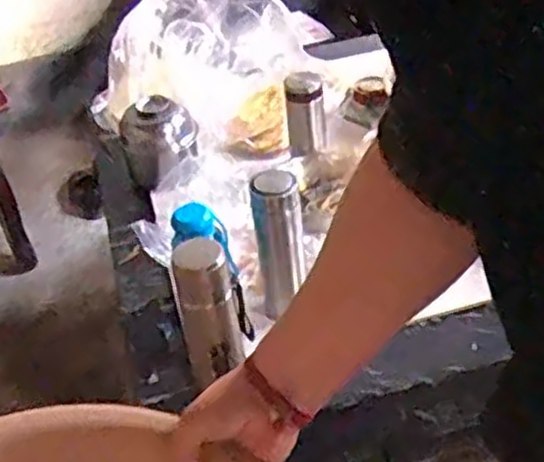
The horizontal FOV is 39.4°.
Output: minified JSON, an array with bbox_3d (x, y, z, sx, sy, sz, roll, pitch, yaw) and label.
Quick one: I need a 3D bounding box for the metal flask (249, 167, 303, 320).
[{"bbox_3d":[0.014,0.026,1.026,0.062,0.221,0.061,-5,38,4],"label":"metal flask"}]

